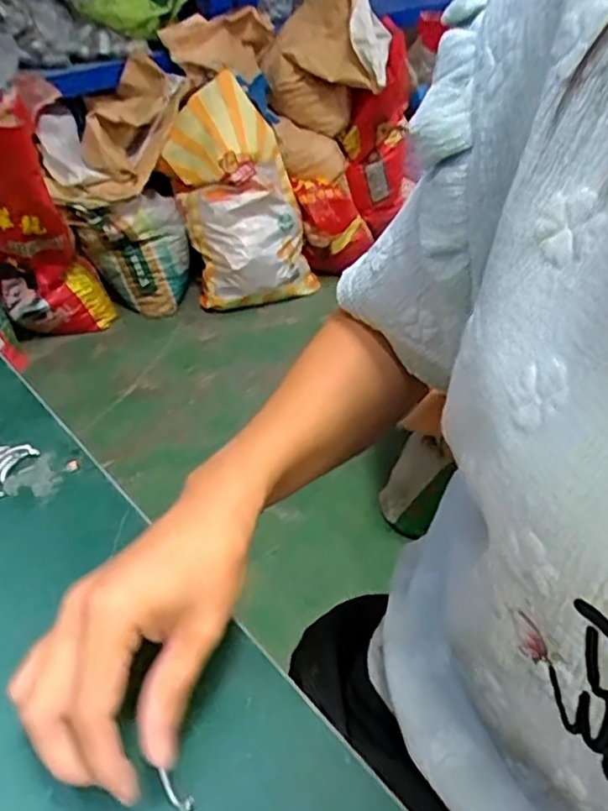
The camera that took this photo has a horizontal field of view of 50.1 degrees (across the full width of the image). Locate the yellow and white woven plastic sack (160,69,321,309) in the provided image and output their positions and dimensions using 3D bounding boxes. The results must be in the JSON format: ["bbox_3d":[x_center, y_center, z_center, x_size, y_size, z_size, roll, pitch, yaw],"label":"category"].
[{"bbox_3d":[-0.185,-0.598,1.861,0.331,0.626,0.097,-20,17,-19],"label":"yellow and white woven plastic sack"}]

